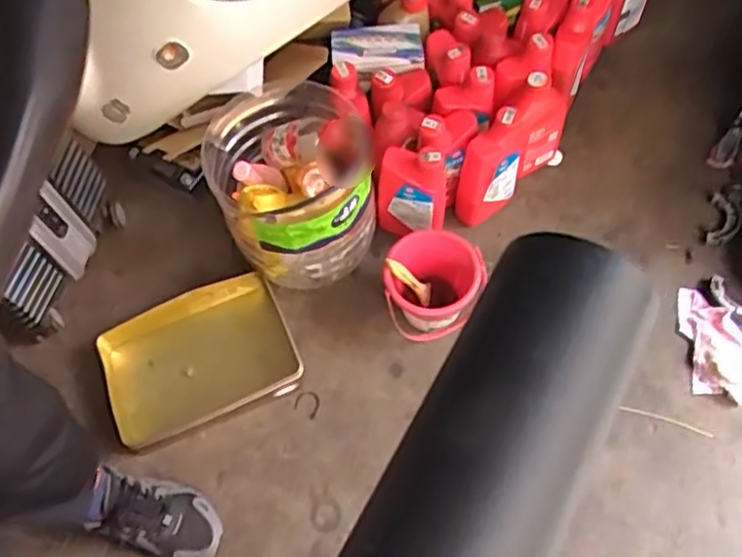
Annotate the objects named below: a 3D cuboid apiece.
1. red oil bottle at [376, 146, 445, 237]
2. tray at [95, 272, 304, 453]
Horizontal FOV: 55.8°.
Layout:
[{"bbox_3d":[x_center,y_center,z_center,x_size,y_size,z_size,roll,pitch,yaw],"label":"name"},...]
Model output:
[{"bbox_3d":[0.069,-0.140,1.158,0.109,0.190,0.062,14,65,12],"label":"red oil bottle"},{"bbox_3d":[-0.289,0.133,1.174,0.308,0.046,0.224,-22,63,-6],"label":"tray"}]

